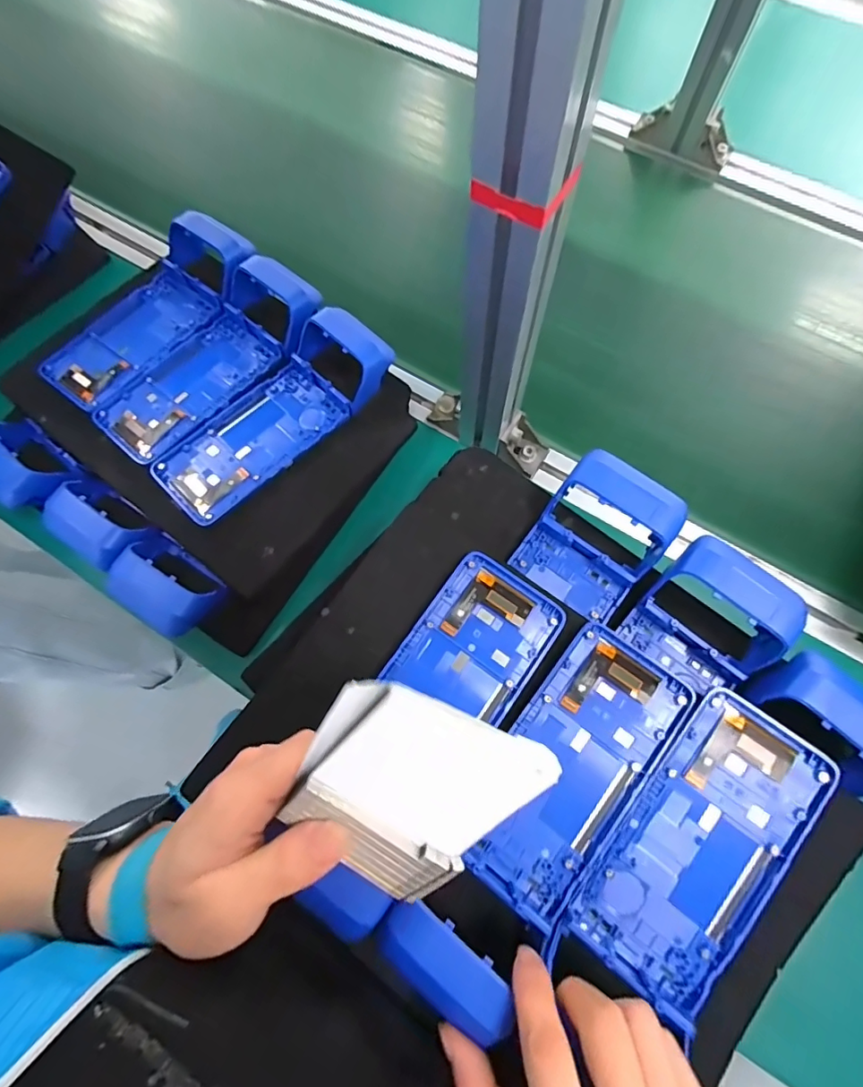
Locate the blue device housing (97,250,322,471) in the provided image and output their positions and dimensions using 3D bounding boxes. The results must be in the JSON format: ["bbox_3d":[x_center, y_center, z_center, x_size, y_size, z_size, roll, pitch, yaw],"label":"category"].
[{"bbox_3d":[-0.207,-0.174,0.461,0.227,0.045,0.099,-43,80,-11],"label":"blue device housing"}]

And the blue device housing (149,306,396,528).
[{"bbox_3d":[-0.141,-0.116,0.441,0.221,0.042,0.087,-44,80,-12],"label":"blue device housing"}]

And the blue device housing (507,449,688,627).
[{"bbox_3d":[0.117,-0.007,0.356,0.085,0.049,0.100,35,77,7],"label":"blue device housing"}]

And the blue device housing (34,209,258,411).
[{"bbox_3d":[-0.271,-0.225,0.475,0.086,0.053,0.220,43,78,9],"label":"blue device housing"}]

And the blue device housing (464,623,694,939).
[{"bbox_3d":[0.088,0.136,0.307,0.080,0.013,0.164,37,77,8],"label":"blue device housing"}]

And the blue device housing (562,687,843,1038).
[{"bbox_3d":[0.158,0.175,0.290,0.081,0.012,0.166,36,84,13],"label":"blue device housing"}]

